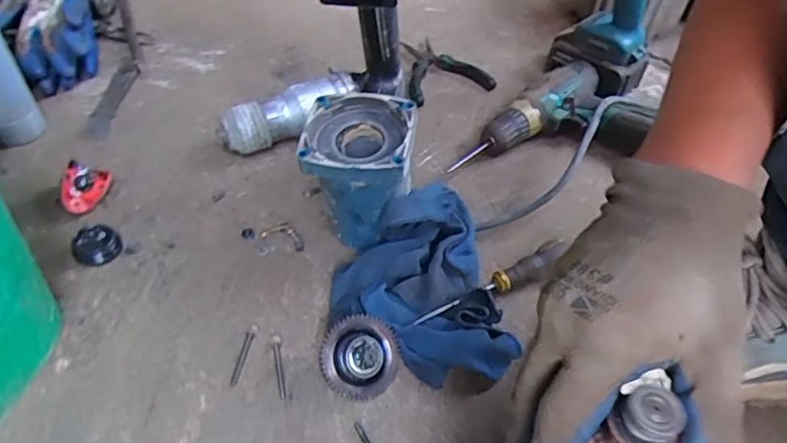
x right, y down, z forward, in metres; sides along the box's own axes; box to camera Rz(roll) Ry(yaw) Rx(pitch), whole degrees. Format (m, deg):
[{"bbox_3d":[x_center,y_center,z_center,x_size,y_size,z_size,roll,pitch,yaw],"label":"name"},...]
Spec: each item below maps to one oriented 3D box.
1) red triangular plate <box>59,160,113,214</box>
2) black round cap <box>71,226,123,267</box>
[{"bbox_3d":[-0.316,-0.033,0.588,0.042,0.007,0.050,20,72,-34],"label":"red triangular plate"},{"bbox_3d":[-0.284,0.023,0.551,0.041,0.013,0.044,2,48,-2],"label":"black round cap"}]

